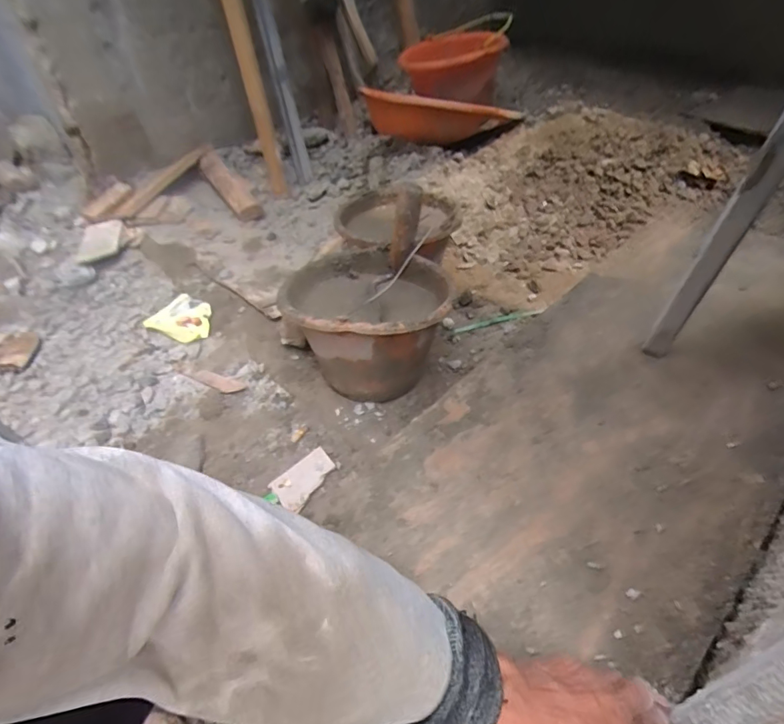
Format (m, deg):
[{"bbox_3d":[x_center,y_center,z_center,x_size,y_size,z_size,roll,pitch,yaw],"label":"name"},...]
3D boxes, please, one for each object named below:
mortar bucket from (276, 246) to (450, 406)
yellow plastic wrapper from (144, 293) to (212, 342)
[{"bbox_3d":[-0.040,-0.050,0.758,0.238,0.183,0.238,-1,42,1],"label":"mortar bucket"},{"bbox_3d":[-0.430,-0.090,0.956,0.133,0.025,0.099,22,47,25],"label":"yellow plastic wrapper"}]

